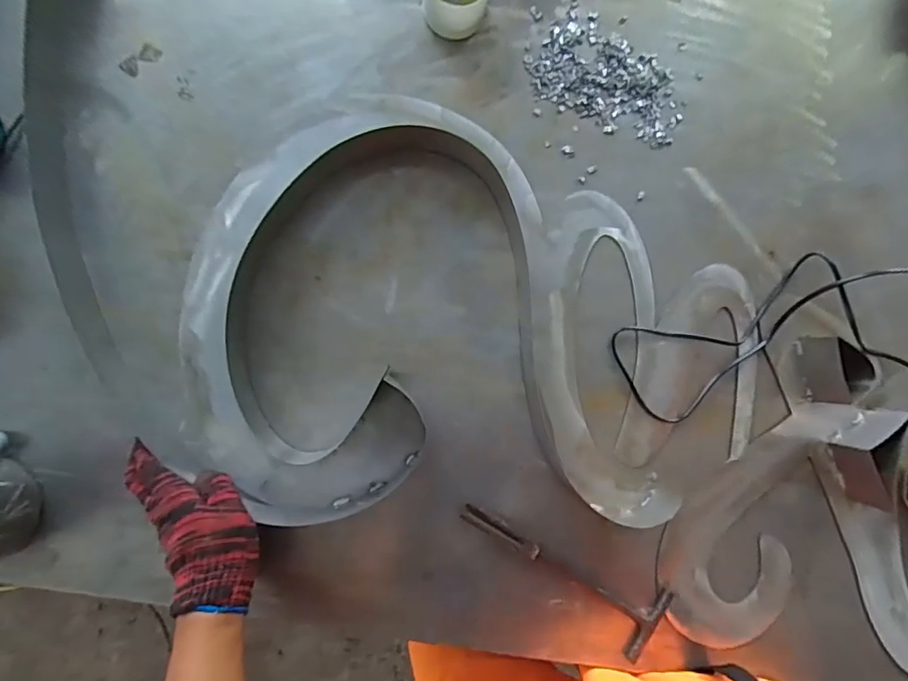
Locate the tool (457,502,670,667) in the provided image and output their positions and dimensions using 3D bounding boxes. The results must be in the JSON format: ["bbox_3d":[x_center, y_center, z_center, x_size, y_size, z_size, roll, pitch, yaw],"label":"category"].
[{"bbox_3d":[0.103,0.228,0.498,0.223,0.010,0.072,30,86,-3],"label":"tool"}]

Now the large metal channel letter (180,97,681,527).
[{"bbox_3d":[-0.022,-0.031,0.495,0.456,0.057,0.406,1,88,-5],"label":"large metal channel letter"}]

